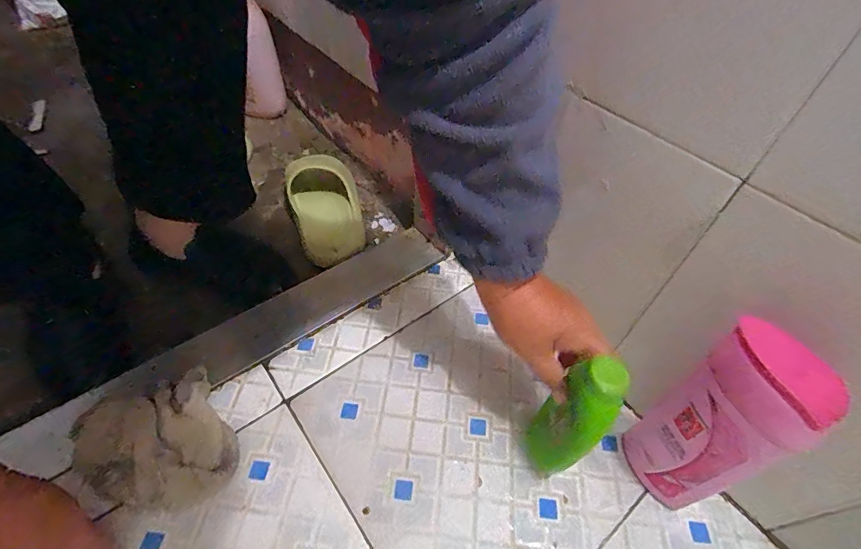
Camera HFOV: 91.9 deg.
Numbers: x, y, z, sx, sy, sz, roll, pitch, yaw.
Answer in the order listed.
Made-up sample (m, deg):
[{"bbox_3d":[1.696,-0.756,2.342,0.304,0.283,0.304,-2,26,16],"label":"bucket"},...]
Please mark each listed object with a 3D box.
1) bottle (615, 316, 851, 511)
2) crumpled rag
[{"bbox_3d":[0.224,0.131,0.345,0.037,0.222,0.077,-14,53,-16],"label":"bottle"},{"bbox_3d":[-0.261,0.163,0.391,0.126,0.060,0.134,-27,57,-24],"label":"crumpled rag"}]

